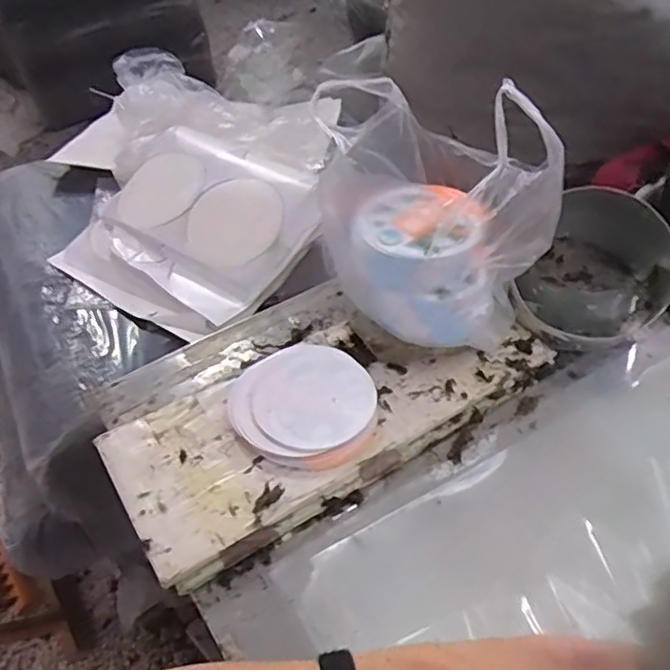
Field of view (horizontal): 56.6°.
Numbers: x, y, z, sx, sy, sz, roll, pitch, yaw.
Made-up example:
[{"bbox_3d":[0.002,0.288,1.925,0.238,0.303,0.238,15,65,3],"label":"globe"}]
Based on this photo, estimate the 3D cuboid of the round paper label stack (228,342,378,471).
[{"bbox_3d":[-0.032,0.068,0.619,0.134,0.029,0.146,1,44,-1],"label":"round paper label stack"}]

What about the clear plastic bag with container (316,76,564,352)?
[{"bbox_3d":[0.091,-0.116,0.617,0.145,0.210,0.181,-22,49,-17],"label":"clear plastic bag with container"}]

